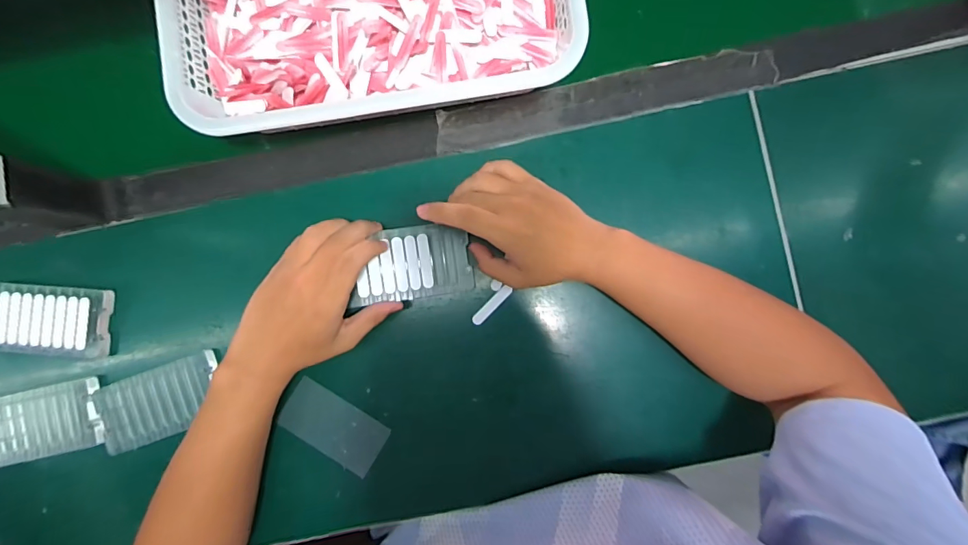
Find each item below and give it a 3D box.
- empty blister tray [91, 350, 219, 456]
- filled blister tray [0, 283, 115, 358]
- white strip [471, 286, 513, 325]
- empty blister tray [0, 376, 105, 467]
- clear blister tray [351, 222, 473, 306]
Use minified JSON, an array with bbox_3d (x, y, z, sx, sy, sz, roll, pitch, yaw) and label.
[{"bbox_3d":[-0.317,0.128,0.422,0.123,0.016,0.067,-20,86,2],"label":"empty blister tray"},{"bbox_3d":[-0.438,0.049,0.429,0.118,0.015,0.069,4,87,3],"label":"filled blister tray"},{"bbox_3d":[0.008,0.033,0.419,0.010,0.005,0.049,45,90,4],"label":"white strip"},{"bbox_3d":[-0.444,0.150,0.426,0.125,0.013,0.066,-13,86,2],"label":"empty blister tray"},{"bbox_3d":[-0.067,-0.009,0.403,0.109,0.004,0.066,-7,91,-10],"label":"clear blister tray"}]

